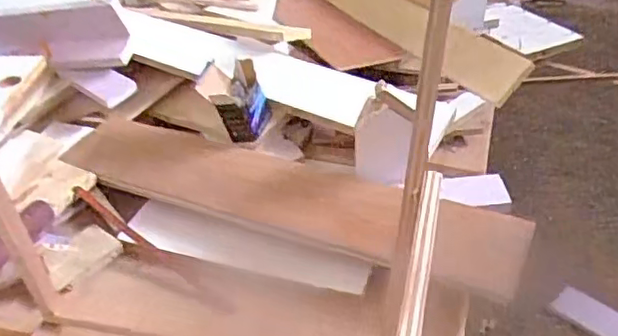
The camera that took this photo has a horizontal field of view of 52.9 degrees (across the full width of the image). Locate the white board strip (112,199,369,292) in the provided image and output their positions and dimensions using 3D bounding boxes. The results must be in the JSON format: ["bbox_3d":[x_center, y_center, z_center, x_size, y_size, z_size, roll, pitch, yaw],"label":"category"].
[{"bbox_3d":[-0.084,0.103,0.804,0.326,0.010,0.061,13,76,16],"label":"white board strip"}]

